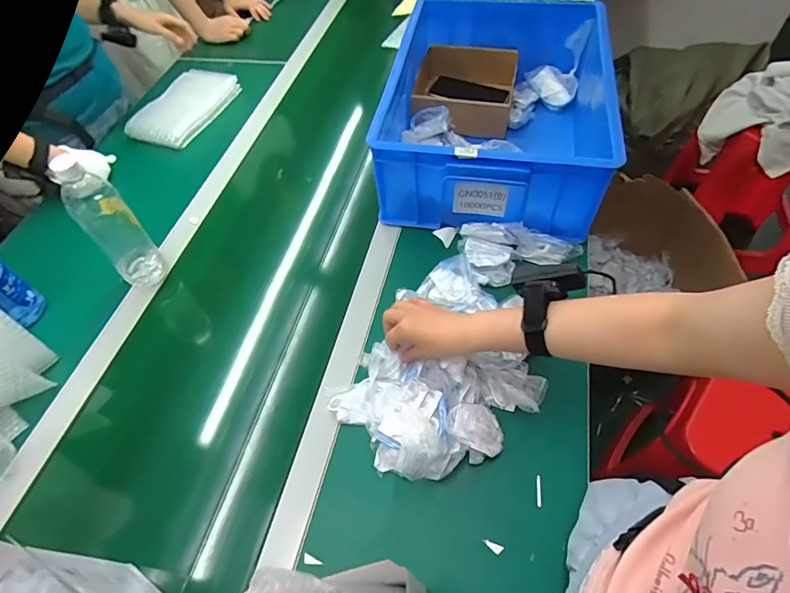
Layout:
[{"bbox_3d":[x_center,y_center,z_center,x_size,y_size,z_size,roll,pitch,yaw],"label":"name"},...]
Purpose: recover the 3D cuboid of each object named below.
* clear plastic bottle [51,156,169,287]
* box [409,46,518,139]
[{"bbox_3d":[-0.407,-0.104,0.664,0.065,0.223,0.056,-39,60,-21],"label":"clear plastic bottle"},{"bbox_3d":[0.136,-0.410,0.933,0.197,0.088,0.198,9,55,8],"label":"box"}]

